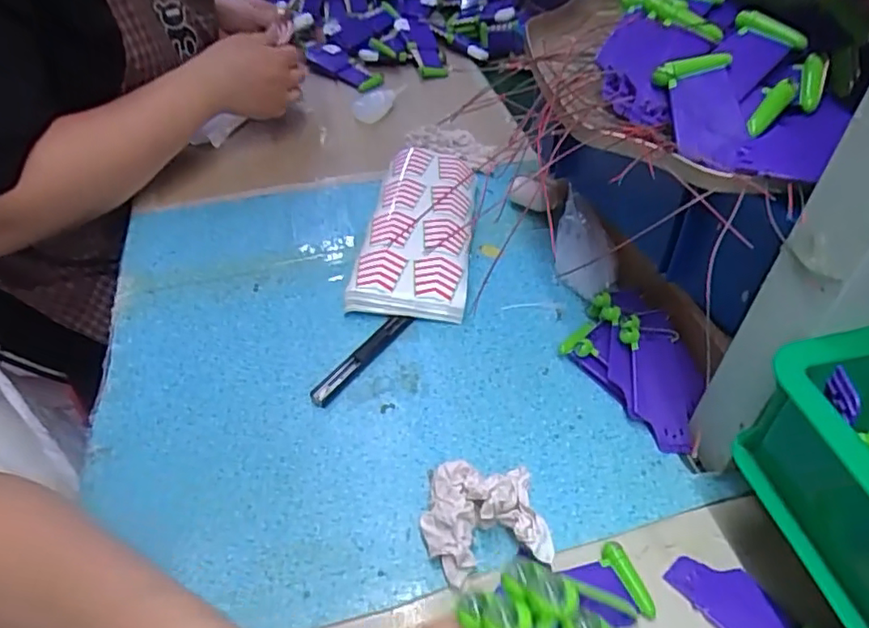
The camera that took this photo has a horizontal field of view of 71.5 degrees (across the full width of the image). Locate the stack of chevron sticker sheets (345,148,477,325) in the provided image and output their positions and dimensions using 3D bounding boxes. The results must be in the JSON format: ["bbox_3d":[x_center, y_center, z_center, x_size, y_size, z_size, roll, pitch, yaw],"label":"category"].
[{"bbox_3d":[-0.011,-0.088,0.575,0.094,0.032,0.223,5,45,5],"label":"stack of chevron sticker sheets"}]

